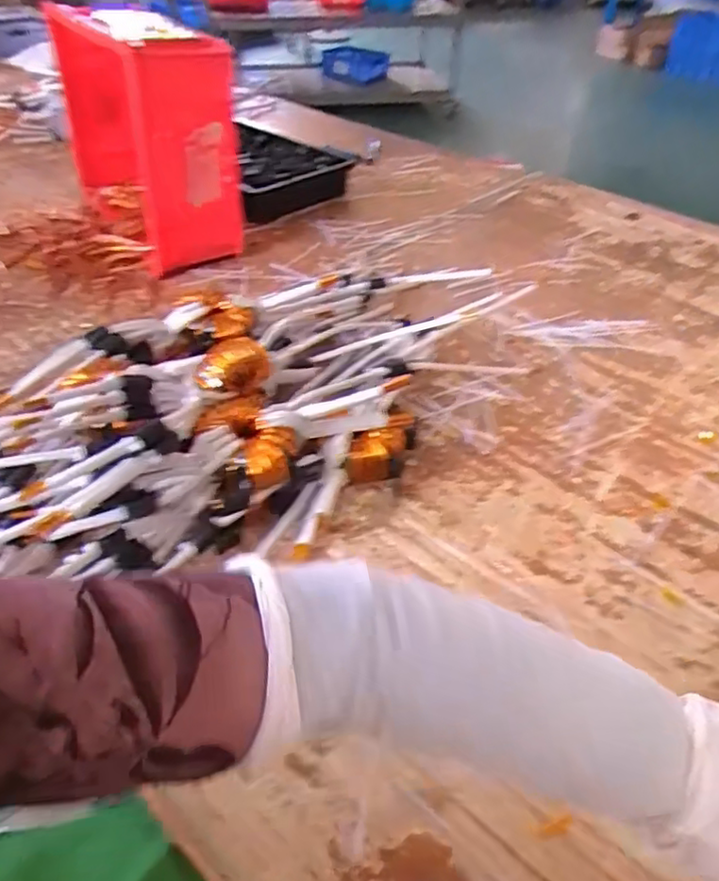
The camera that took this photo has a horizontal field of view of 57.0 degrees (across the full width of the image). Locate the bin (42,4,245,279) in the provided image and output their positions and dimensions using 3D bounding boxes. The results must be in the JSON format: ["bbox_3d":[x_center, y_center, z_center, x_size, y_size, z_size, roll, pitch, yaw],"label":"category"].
[{"bbox_3d":[-0.320,-0.472,1.000,0.144,0.285,0.377,-24,46,-25],"label":"bin"}]

